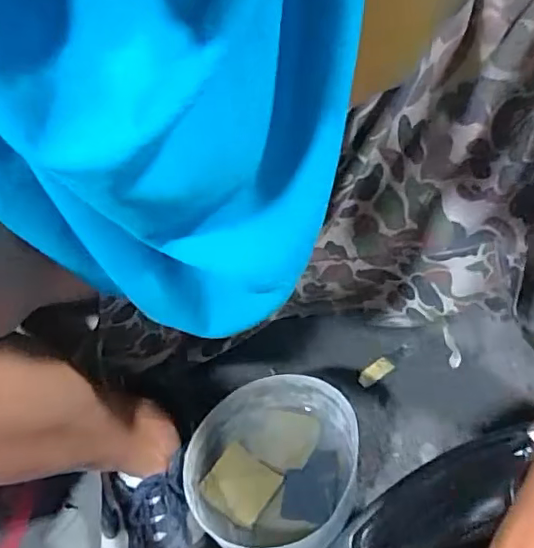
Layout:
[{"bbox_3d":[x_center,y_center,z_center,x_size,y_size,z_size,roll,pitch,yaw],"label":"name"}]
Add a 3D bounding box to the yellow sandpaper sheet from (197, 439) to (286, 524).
[{"bbox_3d":[-0.025,0.204,0.551,0.065,0.012,0.060,28,59,22],"label":"yellow sandpaper sheet"}]

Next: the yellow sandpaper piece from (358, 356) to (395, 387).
[{"bbox_3d":[0.130,0.117,0.677,0.047,0.004,0.020,-32,55,-20],"label":"yellow sandpaper piece"}]

